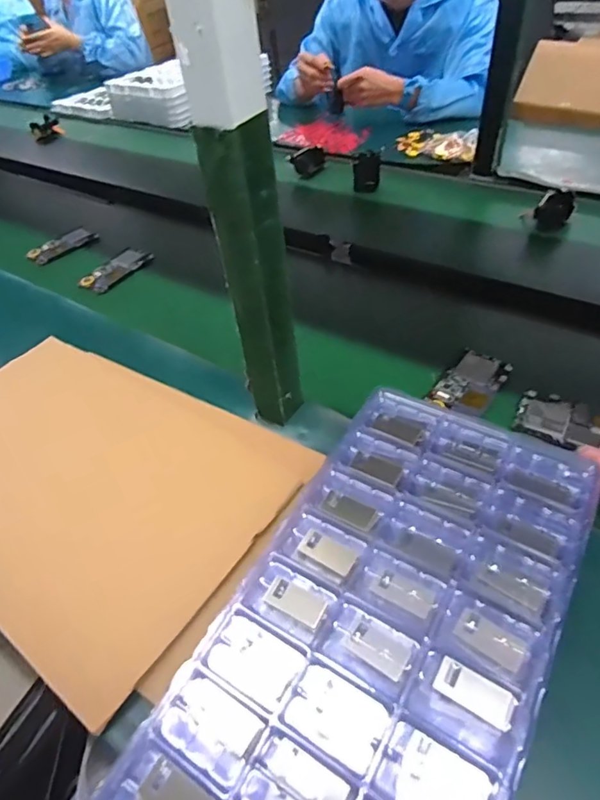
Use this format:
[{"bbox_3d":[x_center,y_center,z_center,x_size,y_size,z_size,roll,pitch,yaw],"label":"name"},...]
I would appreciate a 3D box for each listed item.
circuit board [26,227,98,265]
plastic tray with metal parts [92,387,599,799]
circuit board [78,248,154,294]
[{"bbox_3d":[-0.438,-0.286,0.934,0.118,0.010,0.063,-37,51,-27],"label":"circuit board"},{"bbox_3d":[0.060,0.152,0.360,0.200,0.032,0.384,23,51,25],"label":"plastic tray with metal parts"},{"bbox_3d":[-0.312,-0.222,0.859,0.065,0.008,0.119,20,51,26],"label":"circuit board"}]

